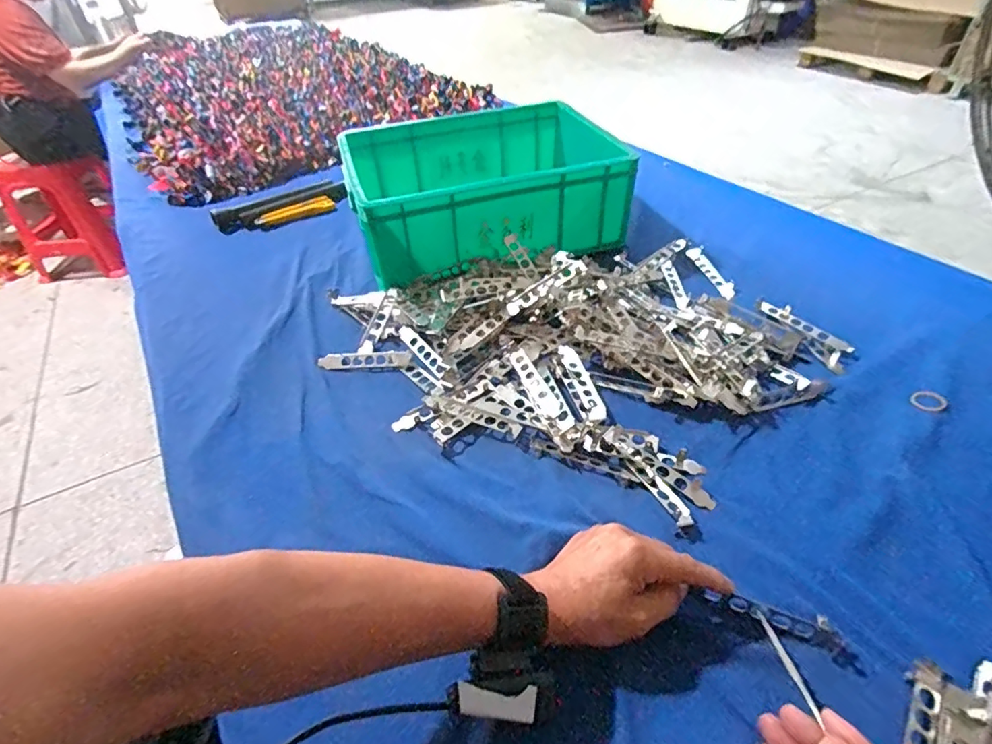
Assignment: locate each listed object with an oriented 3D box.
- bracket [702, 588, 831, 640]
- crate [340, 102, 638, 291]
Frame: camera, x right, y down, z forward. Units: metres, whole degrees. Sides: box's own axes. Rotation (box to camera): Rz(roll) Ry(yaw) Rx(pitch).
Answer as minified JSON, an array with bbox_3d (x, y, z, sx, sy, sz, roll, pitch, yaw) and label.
[{"bbox_3d":[0.205,0.183,0.398,0.086,0.012,0.016,11,46,15],"label":"bracket"},{"bbox_3d":[-0.017,-0.307,0.862,0.425,0.131,0.321,-15,43,-12],"label":"crate"}]

